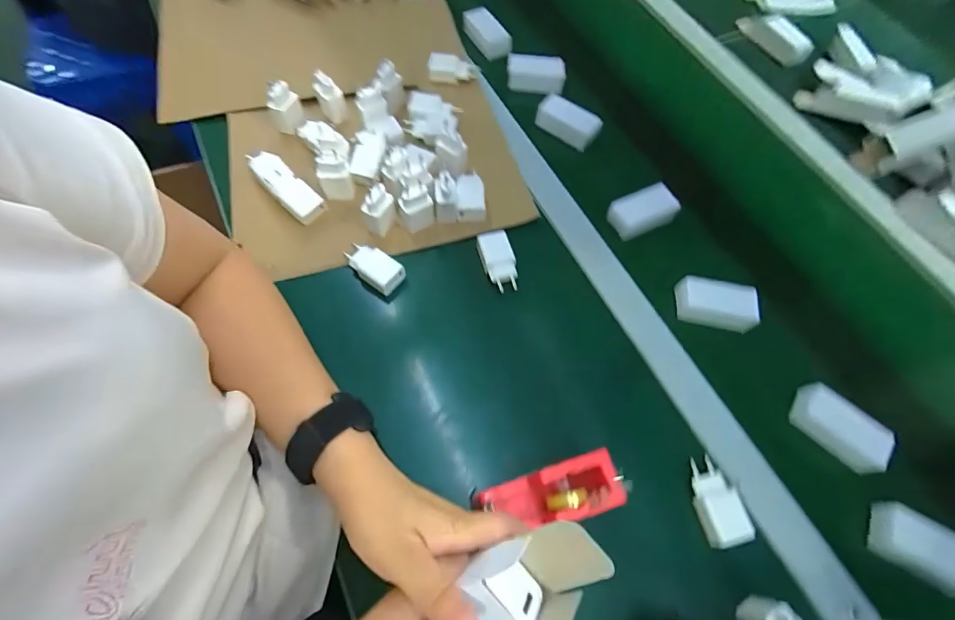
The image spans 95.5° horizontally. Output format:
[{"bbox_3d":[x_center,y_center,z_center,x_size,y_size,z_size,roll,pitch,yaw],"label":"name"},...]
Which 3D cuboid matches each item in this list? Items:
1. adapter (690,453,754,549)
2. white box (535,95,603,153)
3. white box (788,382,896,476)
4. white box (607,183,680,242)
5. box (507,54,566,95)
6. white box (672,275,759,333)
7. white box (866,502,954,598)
[{"bbox_3d":[0.249,0.197,0.450,0.042,0.021,0.081,-9,66,-7],"label":"adapter"},{"bbox_3d":[0.140,-0.295,0.677,0.096,0.032,0.047,33,68,12],"label":"white box"},{"bbox_3d":[0.413,0.132,0.494,0.099,0.036,0.047,41,70,15],"label":"white box"},{"bbox_3d":[0.233,-0.143,0.622,0.092,0.041,0.058,-20,68,-12],"label":"white box"},{"bbox_3d":[0.098,-0.395,0.725,0.096,0.034,0.049,10,65,2],"label":"box"},{"bbox_3d":[0.308,-0.008,0.565,0.096,0.040,0.050,11,65,2],"label":"white box"},{"bbox_3d":[0.460,0.247,0.448,0.097,0.037,0.053,29,67,10],"label":"white box"}]

